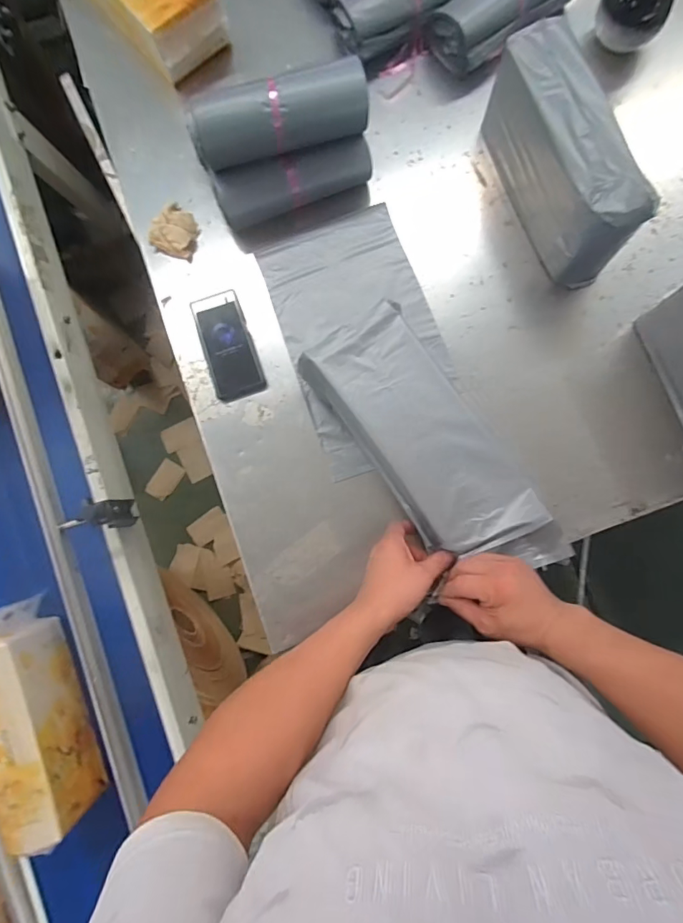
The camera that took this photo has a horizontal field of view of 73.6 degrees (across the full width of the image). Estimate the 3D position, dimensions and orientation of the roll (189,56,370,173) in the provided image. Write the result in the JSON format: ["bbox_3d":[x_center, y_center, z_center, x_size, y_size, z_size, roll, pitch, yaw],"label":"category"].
[{"bbox_3d":[-0.084,-0.481,0.631,0.241,0.067,0.081,-14,81,0],"label":"roll"}]

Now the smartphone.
[{"bbox_3d":[-0.176,-0.180,0.699,0.076,0.014,0.172,-19,81,-1],"label":"smartphone"}]

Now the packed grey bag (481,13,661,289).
[{"bbox_3d":[0.311,-0.428,0.646,0.094,0.156,0.322,-19,81,-1],"label":"packed grey bag"}]

